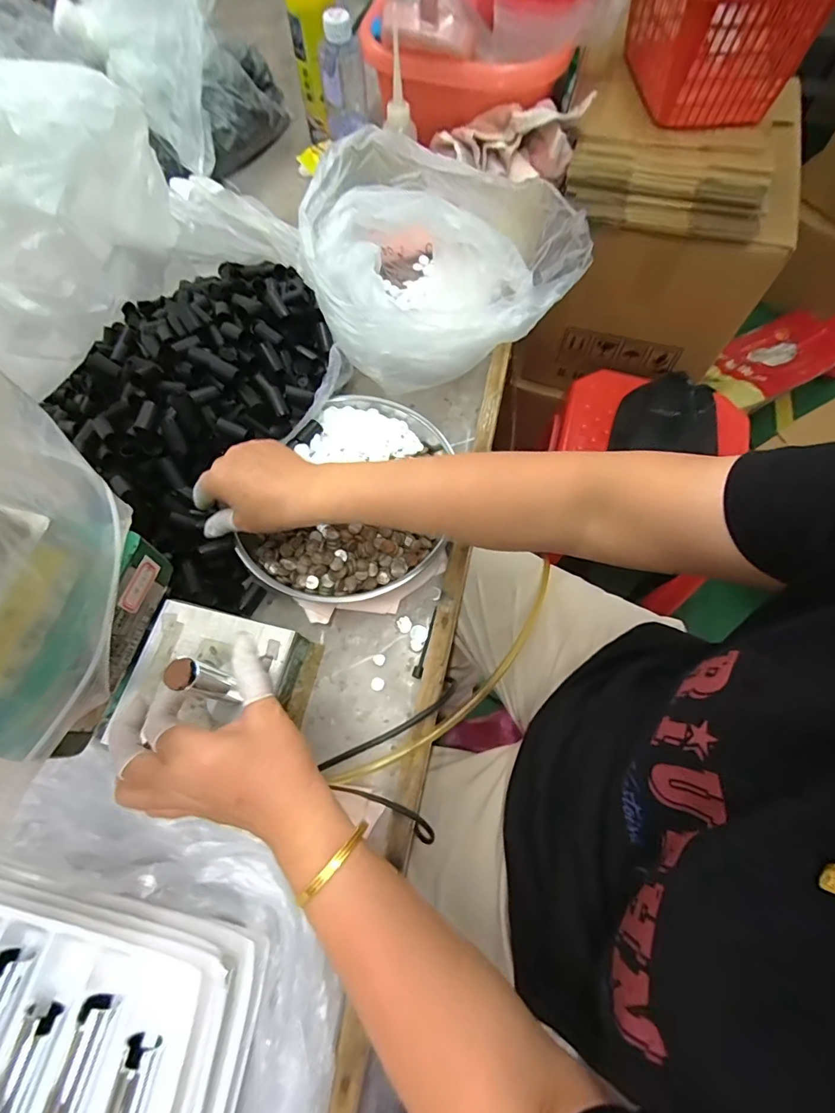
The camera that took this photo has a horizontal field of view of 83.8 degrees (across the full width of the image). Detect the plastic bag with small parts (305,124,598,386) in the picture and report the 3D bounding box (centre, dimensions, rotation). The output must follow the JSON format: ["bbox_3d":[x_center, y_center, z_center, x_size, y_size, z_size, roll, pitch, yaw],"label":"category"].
[{"bbox_3d":[0.019,-0.330,0.510,0.272,0.158,0.232,-15,68,-6],"label":"plastic bag with small parts"}]

